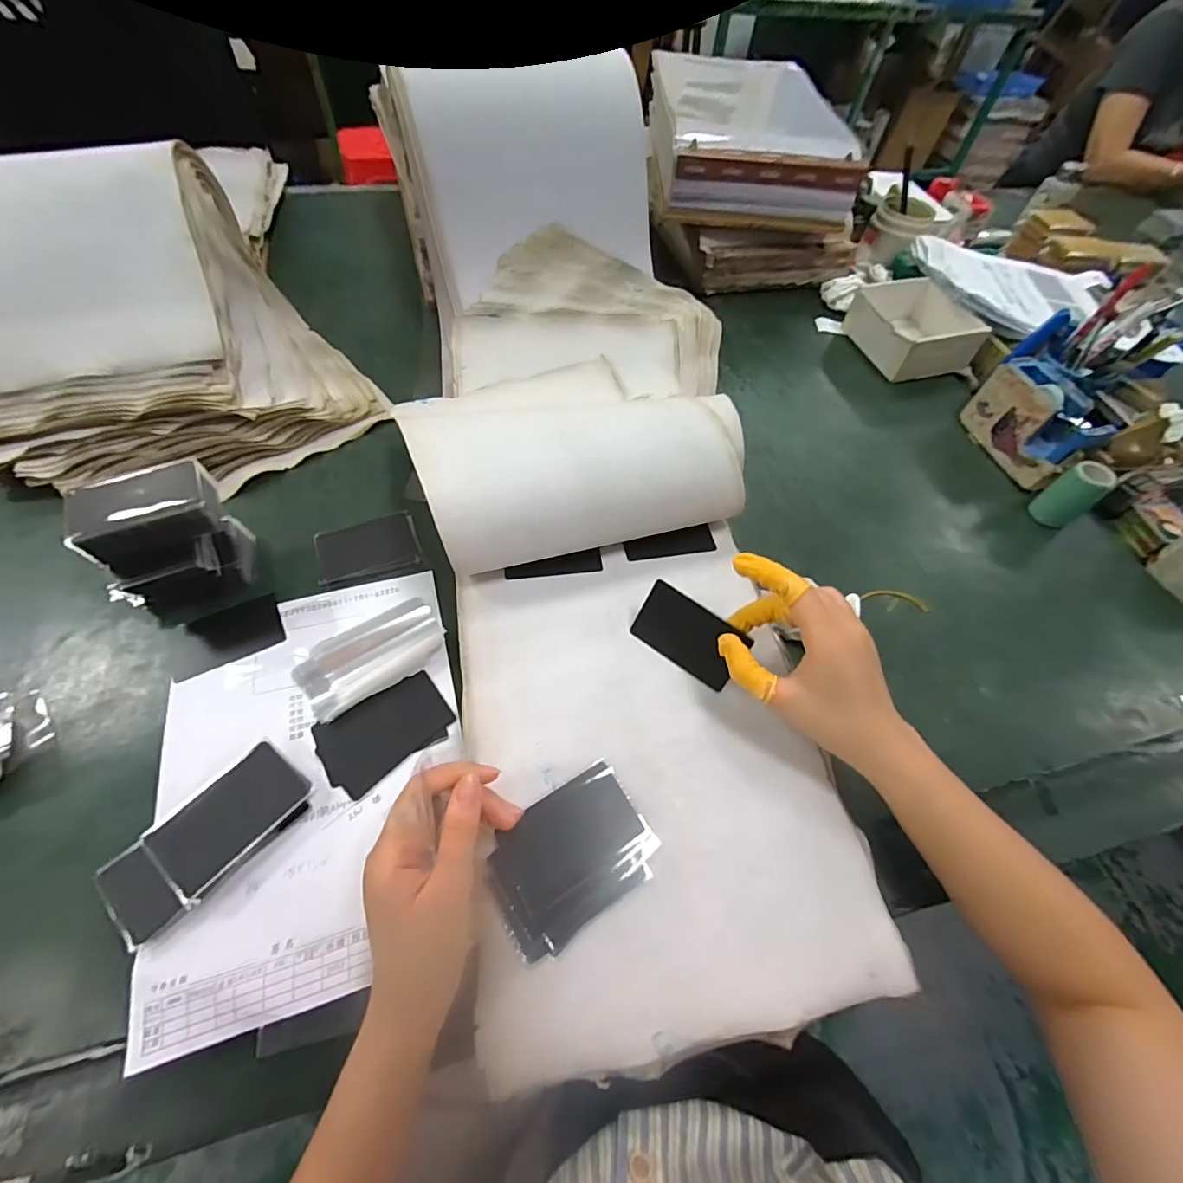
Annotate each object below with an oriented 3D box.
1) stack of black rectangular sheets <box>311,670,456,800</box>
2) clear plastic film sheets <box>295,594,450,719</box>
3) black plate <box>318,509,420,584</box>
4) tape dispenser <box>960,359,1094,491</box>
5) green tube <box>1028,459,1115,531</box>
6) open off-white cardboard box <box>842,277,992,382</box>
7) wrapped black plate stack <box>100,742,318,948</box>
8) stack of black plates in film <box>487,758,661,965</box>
[{"bbox_3d":[-0.158,0.108,0.392,0.094,0.005,0.062,-31,65,-20],"label":"stack of black rectangular sheets"},{"bbox_3d":[-0.181,0.051,0.419,0.113,0.011,0.067,-33,66,-21],"label":"clear plastic film sheets"},{"bbox_3d":[-0.214,-0.043,0.486,0.089,0.006,0.066,-18,61,-14],"label":"black plate"},{"bbox_3d":[0.501,-0.186,0.578,0.055,0.083,0.140,-6,59,-7],"label":"tape dispenser"},{"bbox_3d":[0.495,-0.097,0.528,0.032,0.072,0.040,-29,64,-19],"label":"green tube"},{"bbox_3d":[0.438,-0.353,0.689,0.120,0.061,0.129,-11,60,-10],"label":"open off-white cardboard box"},{"bbox_3d":[-0.255,0.163,0.338,0.061,0.021,0.120,36,63,18],"label":"wrapped black plate stack"},{"bbox_3d":[-0.013,0.166,0.320,0.101,0.006,0.074,-30,64,-20],"label":"stack of black plates in film"}]

